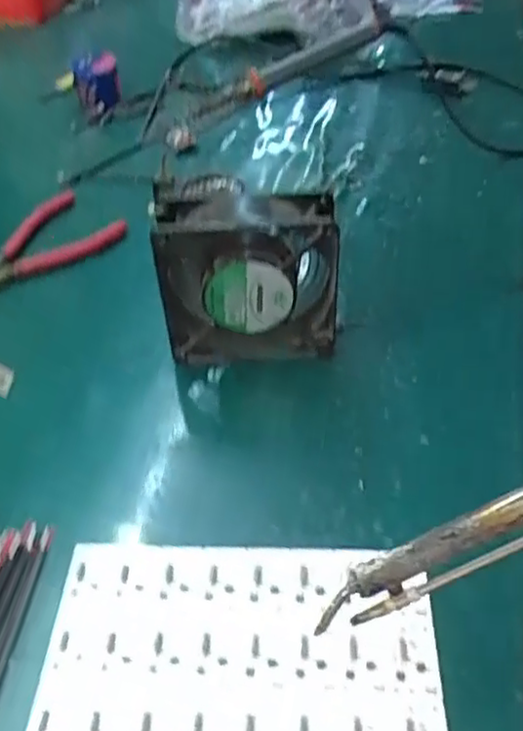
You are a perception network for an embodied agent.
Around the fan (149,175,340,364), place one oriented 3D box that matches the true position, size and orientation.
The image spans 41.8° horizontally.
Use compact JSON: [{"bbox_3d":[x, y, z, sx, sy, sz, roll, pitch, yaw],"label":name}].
[{"bbox_3d":[-0.008,-0.061,0.484,0.122,0.129,0.048,1,45,2],"label":"fan"}]

